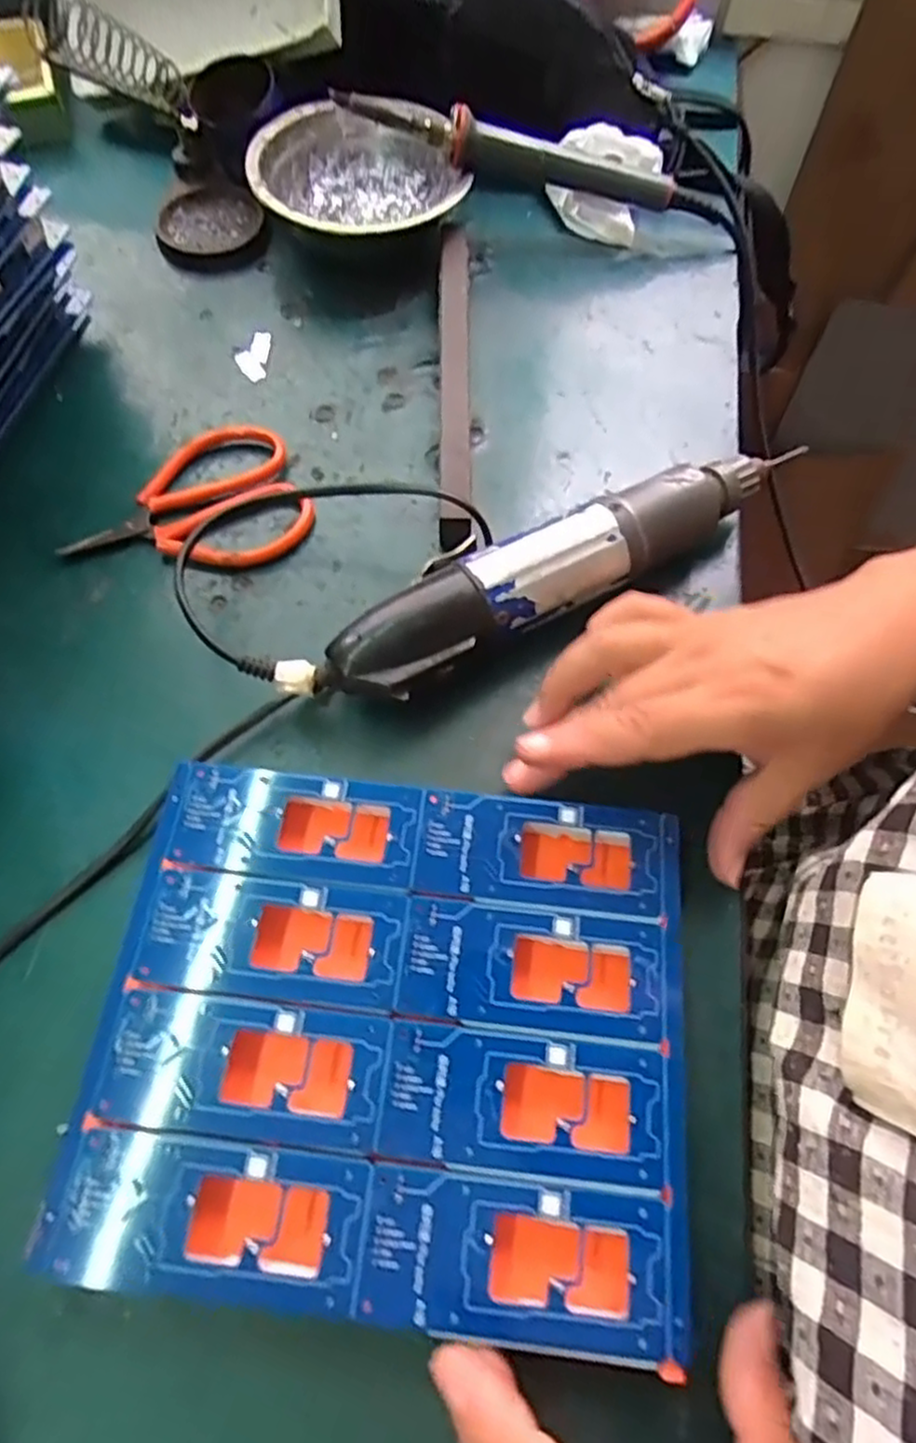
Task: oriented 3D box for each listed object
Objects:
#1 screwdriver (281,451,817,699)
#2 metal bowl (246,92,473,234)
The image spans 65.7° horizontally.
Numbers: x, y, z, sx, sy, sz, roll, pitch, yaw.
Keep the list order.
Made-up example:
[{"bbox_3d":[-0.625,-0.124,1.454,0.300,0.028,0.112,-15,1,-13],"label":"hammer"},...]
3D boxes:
[{"bbox_3d":[0.038,-0.064,0.316,0.242,0.038,0.039,-28,70,-14],"label":"screwdriver"},{"bbox_3d":[-0.060,-0.311,0.417,0.113,0.043,0.110,1,66,-2],"label":"metal bowl"}]

